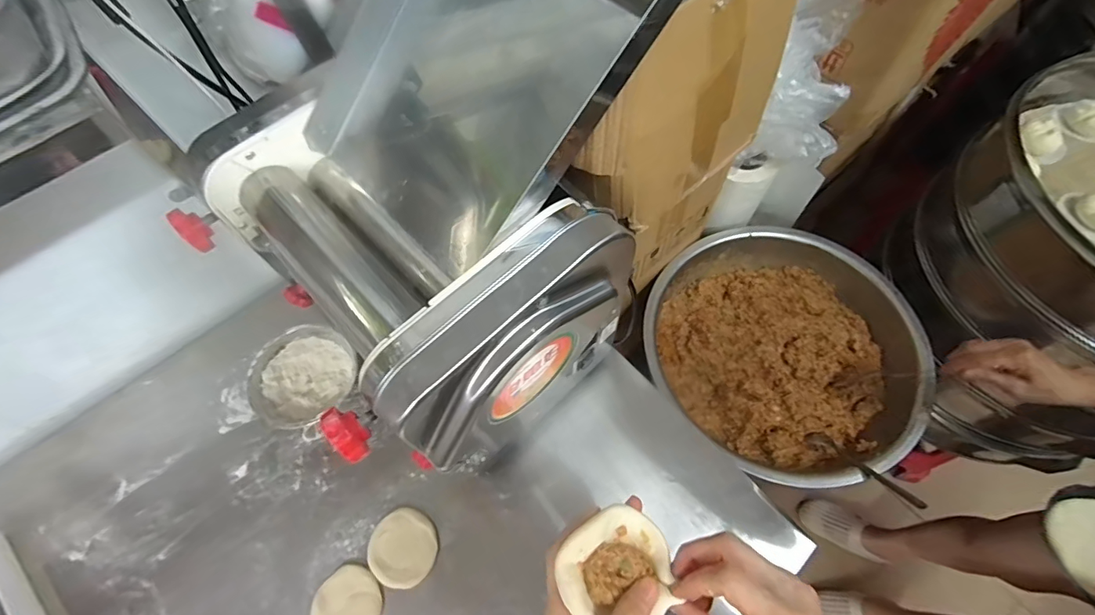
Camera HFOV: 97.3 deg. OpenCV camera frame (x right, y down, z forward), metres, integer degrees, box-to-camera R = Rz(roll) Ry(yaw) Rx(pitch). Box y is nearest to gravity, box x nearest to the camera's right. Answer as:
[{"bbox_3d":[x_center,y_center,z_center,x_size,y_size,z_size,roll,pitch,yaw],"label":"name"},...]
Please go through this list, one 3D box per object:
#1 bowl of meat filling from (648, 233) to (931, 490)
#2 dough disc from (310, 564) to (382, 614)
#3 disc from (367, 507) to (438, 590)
[{"bbox_3d":[0.383,0.074,0.801,0.409,0.111,0.419,-1,63,2],"label":"bowl of meat filling"},{"bbox_3d":[-0.242,0.362,0.582,0.080,0.010,0.085,-1,63,2],"label":"dough disc"},{"bbox_3d":[-0.179,0.299,0.598,0.081,0.009,0.085,-1,63,2],"label":"disc"}]

